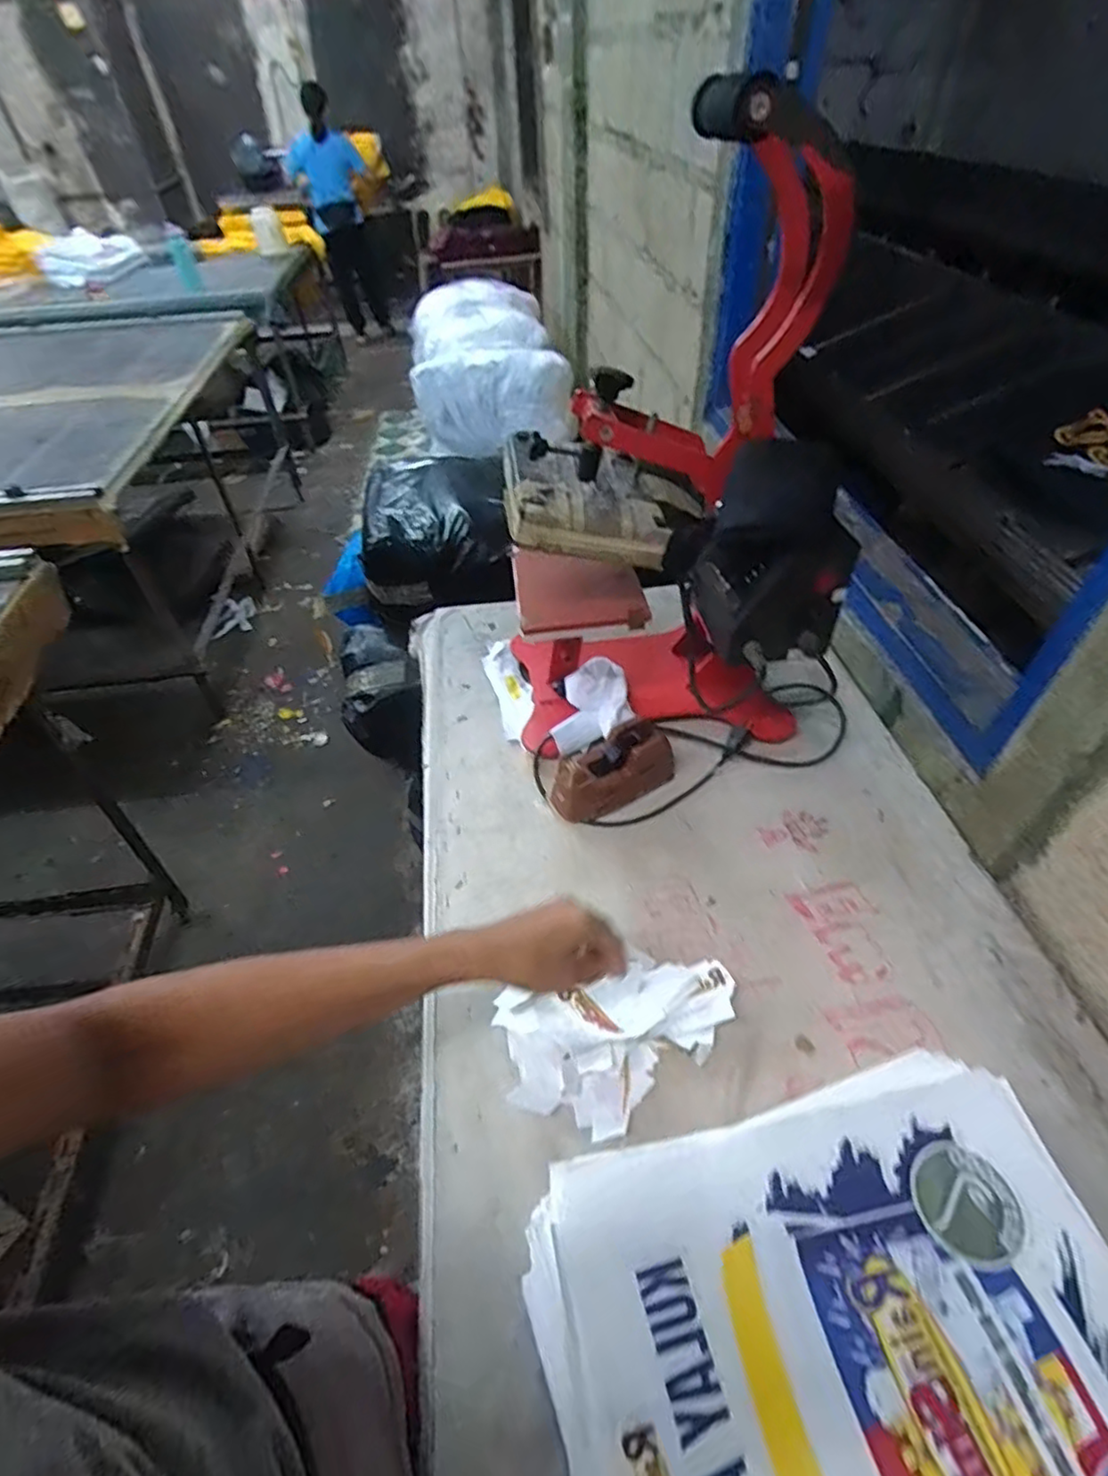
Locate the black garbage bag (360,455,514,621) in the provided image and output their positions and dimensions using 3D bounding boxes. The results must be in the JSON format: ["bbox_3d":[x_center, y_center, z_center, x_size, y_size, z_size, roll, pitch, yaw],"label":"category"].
[{"bbox_3d":[-0.245,-0.445,1.403,0.306,0.212,0.339,-5,46,-1],"label":"black garbage bag"}]

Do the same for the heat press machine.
[{"bbox_3d":[0.111,-0.295,0.748,0.324,0.609,0.383,-6,46,-2],"label":"heat press machine"}]

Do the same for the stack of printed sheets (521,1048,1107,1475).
[{"bbox_3d":[0.200,0.428,0.408,0.389,0.044,0.344,-13,45,-9],"label":"stack of printed sheets"}]

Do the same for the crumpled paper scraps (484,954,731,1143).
[{"bbox_3d":[0.065,0.272,0.589,0.216,0.038,0.133,-11,45,-8],"label":"crumpled paper scraps"}]

